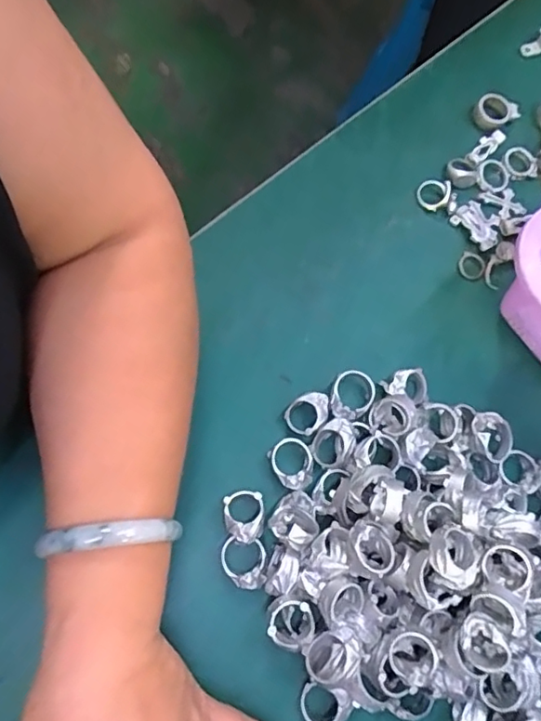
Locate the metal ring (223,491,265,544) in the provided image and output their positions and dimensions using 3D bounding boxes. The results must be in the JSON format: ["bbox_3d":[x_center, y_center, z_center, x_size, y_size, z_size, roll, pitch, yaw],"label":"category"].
[{"bbox_3d":[-0.014,0.087,0.304,0.022,0.013,0.028,-9,77,-10],"label":"metal ring"}]

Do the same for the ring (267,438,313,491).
[{"bbox_3d":[0.014,0.060,0.316,0.024,0.007,0.029,-33,82,-14],"label":"ring"}]

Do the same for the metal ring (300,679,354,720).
[{"bbox_3d":[0.029,0.183,0.287,0.025,0.014,0.023,2,76,-7],"label":"metal ring"}]

